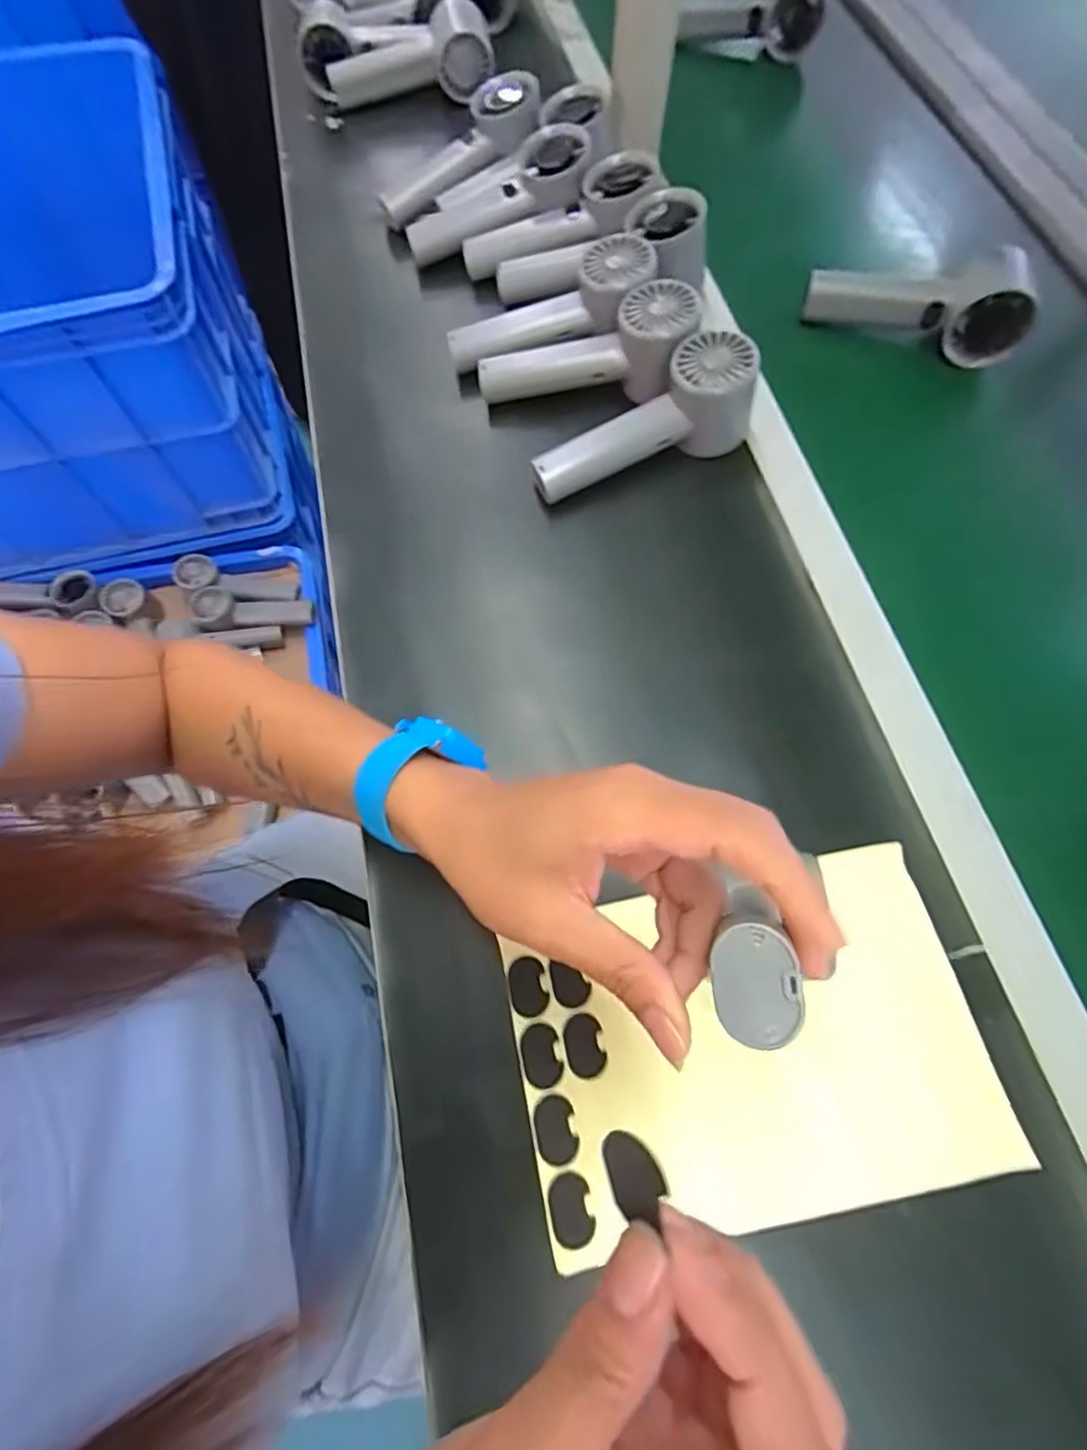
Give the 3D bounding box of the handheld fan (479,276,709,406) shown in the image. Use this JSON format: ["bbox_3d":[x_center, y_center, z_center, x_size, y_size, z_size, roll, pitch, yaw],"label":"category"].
[{"bbox_3d":[0.032,-0.259,0.450,0.160,0.052,0.064,-8,67,16],"label":"handheld fan"}]

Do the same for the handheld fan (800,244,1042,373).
[{"bbox_3d":[0.275,-0.316,0.464,0.152,0.053,0.061,7,68,2],"label":"handheld fan"}]

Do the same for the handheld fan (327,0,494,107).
[{"bbox_3d":[-0.130,-0.648,0.610,0.159,0.061,0.054,-3,68,-2],"label":"handheld fan"}]

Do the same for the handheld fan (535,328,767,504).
[{"bbox_3d":[0.065,-0.206,0.420,0.155,0.064,0.050,-19,69,-8],"label":"handheld fan"}]

